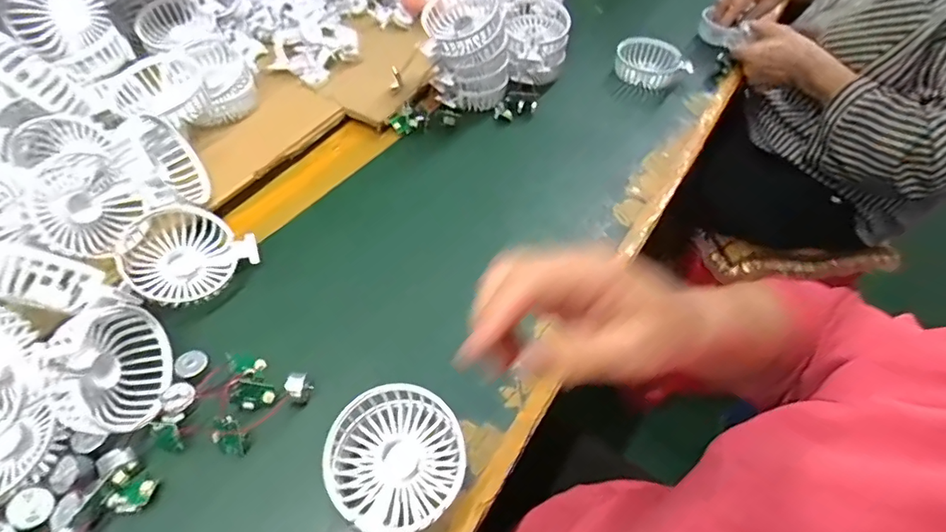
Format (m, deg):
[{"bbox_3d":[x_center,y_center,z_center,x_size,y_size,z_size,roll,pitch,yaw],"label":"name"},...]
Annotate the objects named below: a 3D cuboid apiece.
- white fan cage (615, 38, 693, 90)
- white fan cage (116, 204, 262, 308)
[{"bbox_3d":[0.250,-0.283,0.697,0.086,0.034,0.087,2,53,-3],"label":"white fan cage"},{"bbox_3d":[-0.256,-0.013,0.437,0.094,0.030,0.094,41,55,3],"label":"white fan cage"}]

